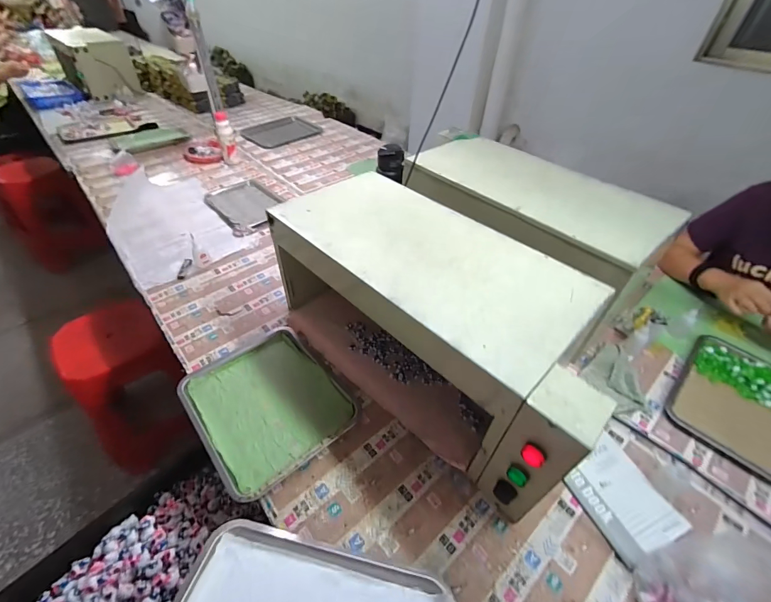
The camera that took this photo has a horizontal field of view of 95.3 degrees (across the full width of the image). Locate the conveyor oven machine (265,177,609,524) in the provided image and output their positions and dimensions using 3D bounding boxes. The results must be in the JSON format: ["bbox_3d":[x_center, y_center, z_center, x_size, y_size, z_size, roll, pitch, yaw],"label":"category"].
[{"bbox_3d":[0.082,0.018,0.710,0.645,0.283,0.329,34,53,29],"label":"conveyor oven machine"}]

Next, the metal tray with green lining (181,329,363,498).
[{"bbox_3d":[-0.236,0.195,0.707,0.255,0.025,0.311,-31,53,-29],"label":"metal tray with green lining"}]

